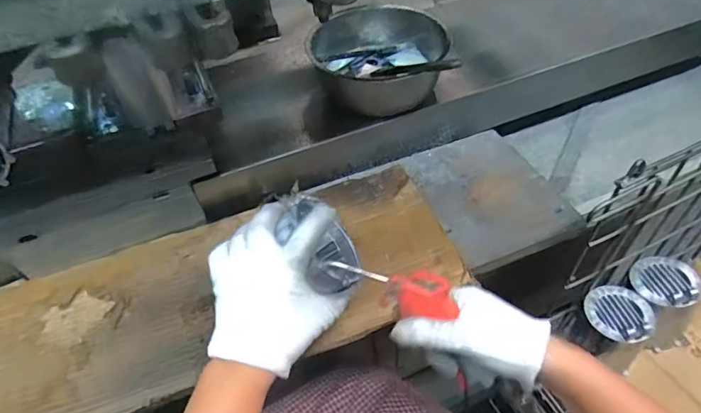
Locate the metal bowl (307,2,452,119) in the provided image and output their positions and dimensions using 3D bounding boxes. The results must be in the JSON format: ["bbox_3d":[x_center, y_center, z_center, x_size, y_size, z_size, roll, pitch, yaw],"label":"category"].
[{"bbox_3d":[0.042,-0.210,0.655,0.171,0.085,0.171,-2,50,2],"label":"metal bowl"}]

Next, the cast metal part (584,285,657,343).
[{"bbox_3d":[0.371,0.144,0.633,0.080,0.023,0.085,-2,50,2],"label":"cast metal part"}]

